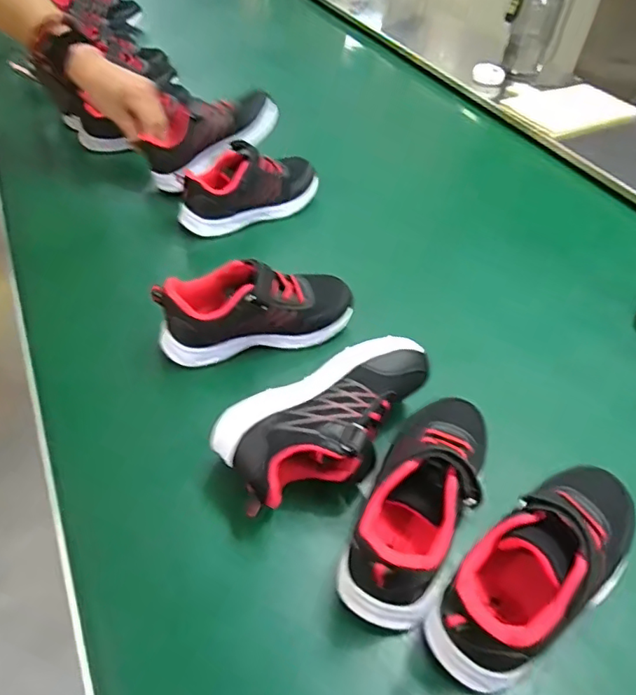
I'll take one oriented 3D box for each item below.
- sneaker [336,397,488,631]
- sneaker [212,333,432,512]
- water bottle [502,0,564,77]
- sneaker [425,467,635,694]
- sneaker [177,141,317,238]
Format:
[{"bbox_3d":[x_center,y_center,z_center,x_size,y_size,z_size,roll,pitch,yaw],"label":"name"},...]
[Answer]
[{"bbox_3d":[0.080,0.110,0.405,0.072,0.085,0.184,24,50,15],"label":"sneaker"},{"bbox_3d":[0.014,0.063,0.442,0.185,0.081,0.076,-23,54,-24],"label":"sneaker"},{"bbox_3d":[0.377,-0.580,0.953,0.082,0.184,0.068,21,47,15],"label":"water bottle"},{"bbox_3d":[0.156,0.149,0.373,0.181,0.084,0.075,-29,56,-28],"label":"sneaker"},{"bbox_3d":[-0.085,-0.201,0.680,0.184,0.078,0.067,-23,54,-24],"label":"sneaker"}]

